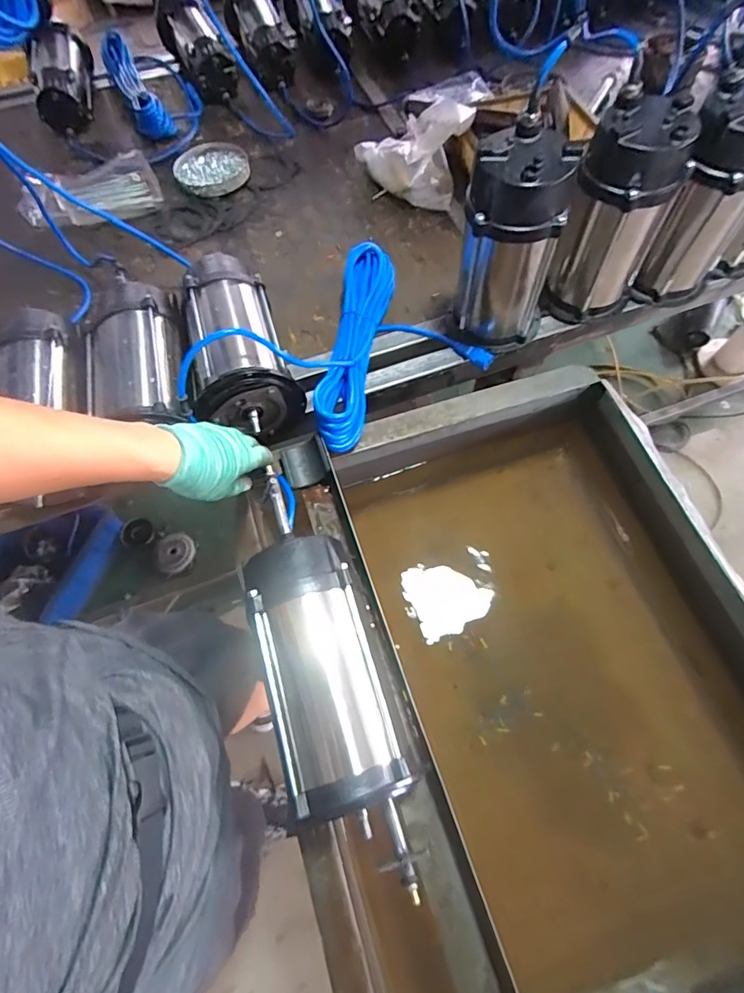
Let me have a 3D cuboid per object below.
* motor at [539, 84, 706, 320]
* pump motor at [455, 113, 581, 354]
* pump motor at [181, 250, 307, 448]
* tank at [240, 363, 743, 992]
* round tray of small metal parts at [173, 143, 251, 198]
[{"bbox_3d":[0.331,-0.376,0.660,0.124,0.253,0.103,37,72,16],"label":"motor"},{"bbox_3d":[0.183,-0.320,0.644,0.129,0.262,0.099,18,67,9],"label":"pump motor"},{"bbox_3d":[-0.190,-0.209,0.666,0.126,0.161,0.257,-18,78,-7],"label":"pump motor"},{"bbox_3d":[0.211,0.242,0.657,0.614,0.257,0.743,-16,66,-6],"label":"tank"},{"bbox_3d":[-0.309,-0.637,0.933,0.138,0.024,0.144,-1,66,1],"label":"round tray of small metal parts"}]

